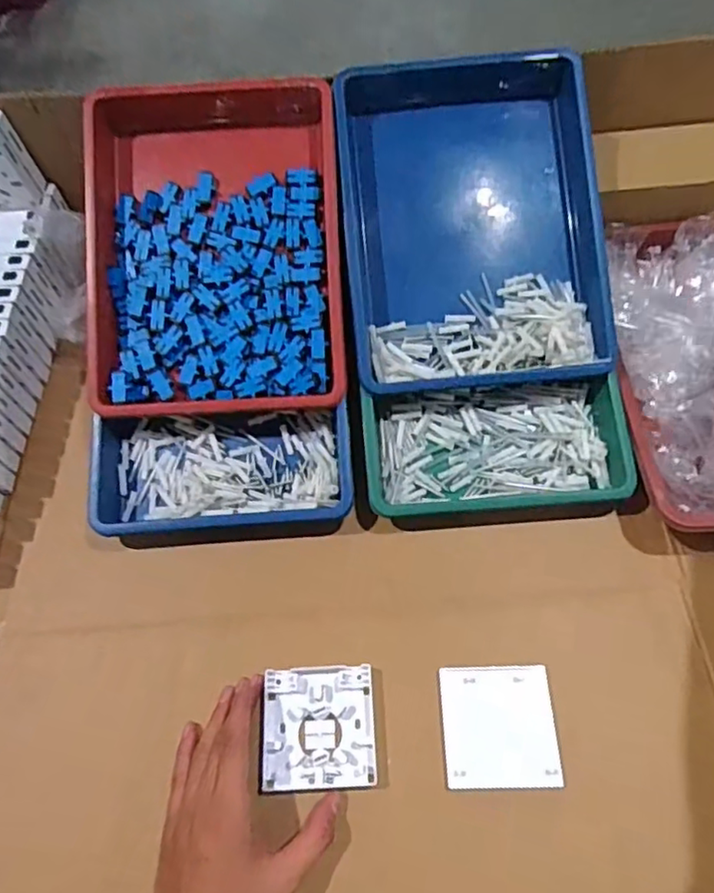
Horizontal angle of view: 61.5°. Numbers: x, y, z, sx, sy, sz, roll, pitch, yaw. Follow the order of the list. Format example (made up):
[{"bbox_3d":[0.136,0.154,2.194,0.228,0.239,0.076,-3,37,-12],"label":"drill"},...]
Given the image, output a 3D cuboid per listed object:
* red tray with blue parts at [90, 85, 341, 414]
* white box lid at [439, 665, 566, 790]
[{"bbox_3d":[-0.137,-0.193,0.583,0.239,0.053,0.322,-2,83,1],"label":"red tray with blue parts"},{"bbox_3d":[0.111,0.219,0.472,0.087,0.008,0.087,-2,62,2],"label":"white box lid"}]

